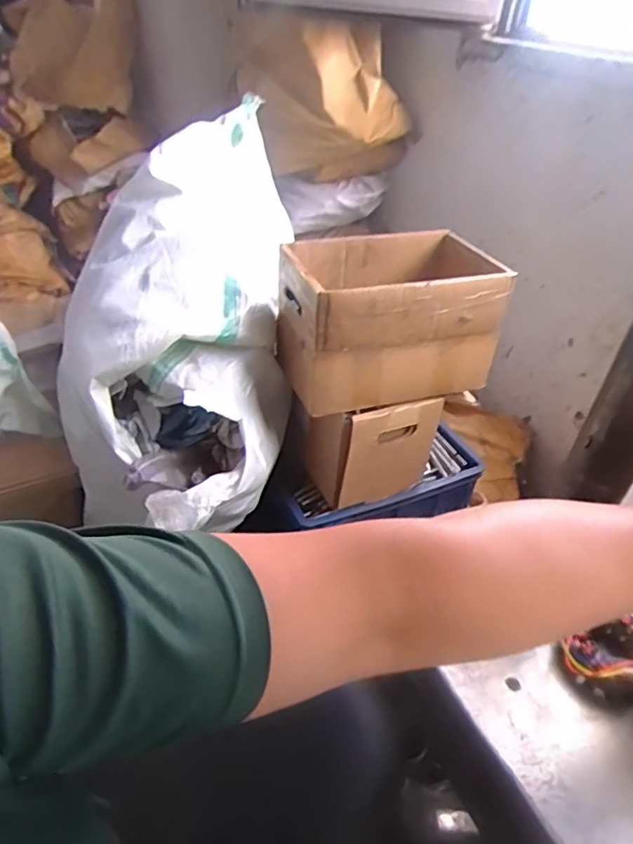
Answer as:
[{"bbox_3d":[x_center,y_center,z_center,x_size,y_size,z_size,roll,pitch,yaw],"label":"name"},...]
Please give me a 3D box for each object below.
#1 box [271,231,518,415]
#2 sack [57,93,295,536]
[{"bbox_3d":[0.100,-0.171,0.891,0.322,0.196,0.219,-10,41,-19],"label":"box"},{"bbox_3d":[-0.232,-0.211,0.988,0.356,0.310,0.704,1,56,-5],"label":"sack"}]

